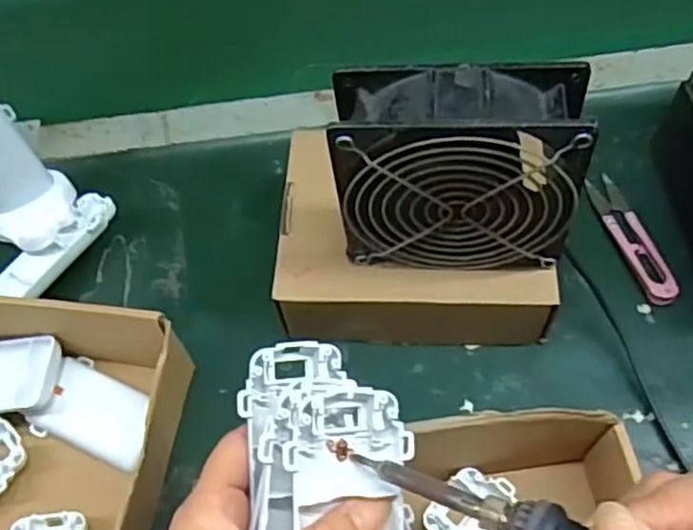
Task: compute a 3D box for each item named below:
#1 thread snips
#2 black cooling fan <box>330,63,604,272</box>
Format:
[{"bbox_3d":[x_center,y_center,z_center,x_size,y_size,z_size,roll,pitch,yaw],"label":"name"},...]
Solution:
[{"bbox_3d":[0.190,-0.020,0.466,0.023,0.008,0.104,-14,60,-4],"label":"thread snips"},{"bbox_3d":[0.056,-0.046,0.362,0.117,0.115,0.042,2,60,5],"label":"black cooling fan"}]

